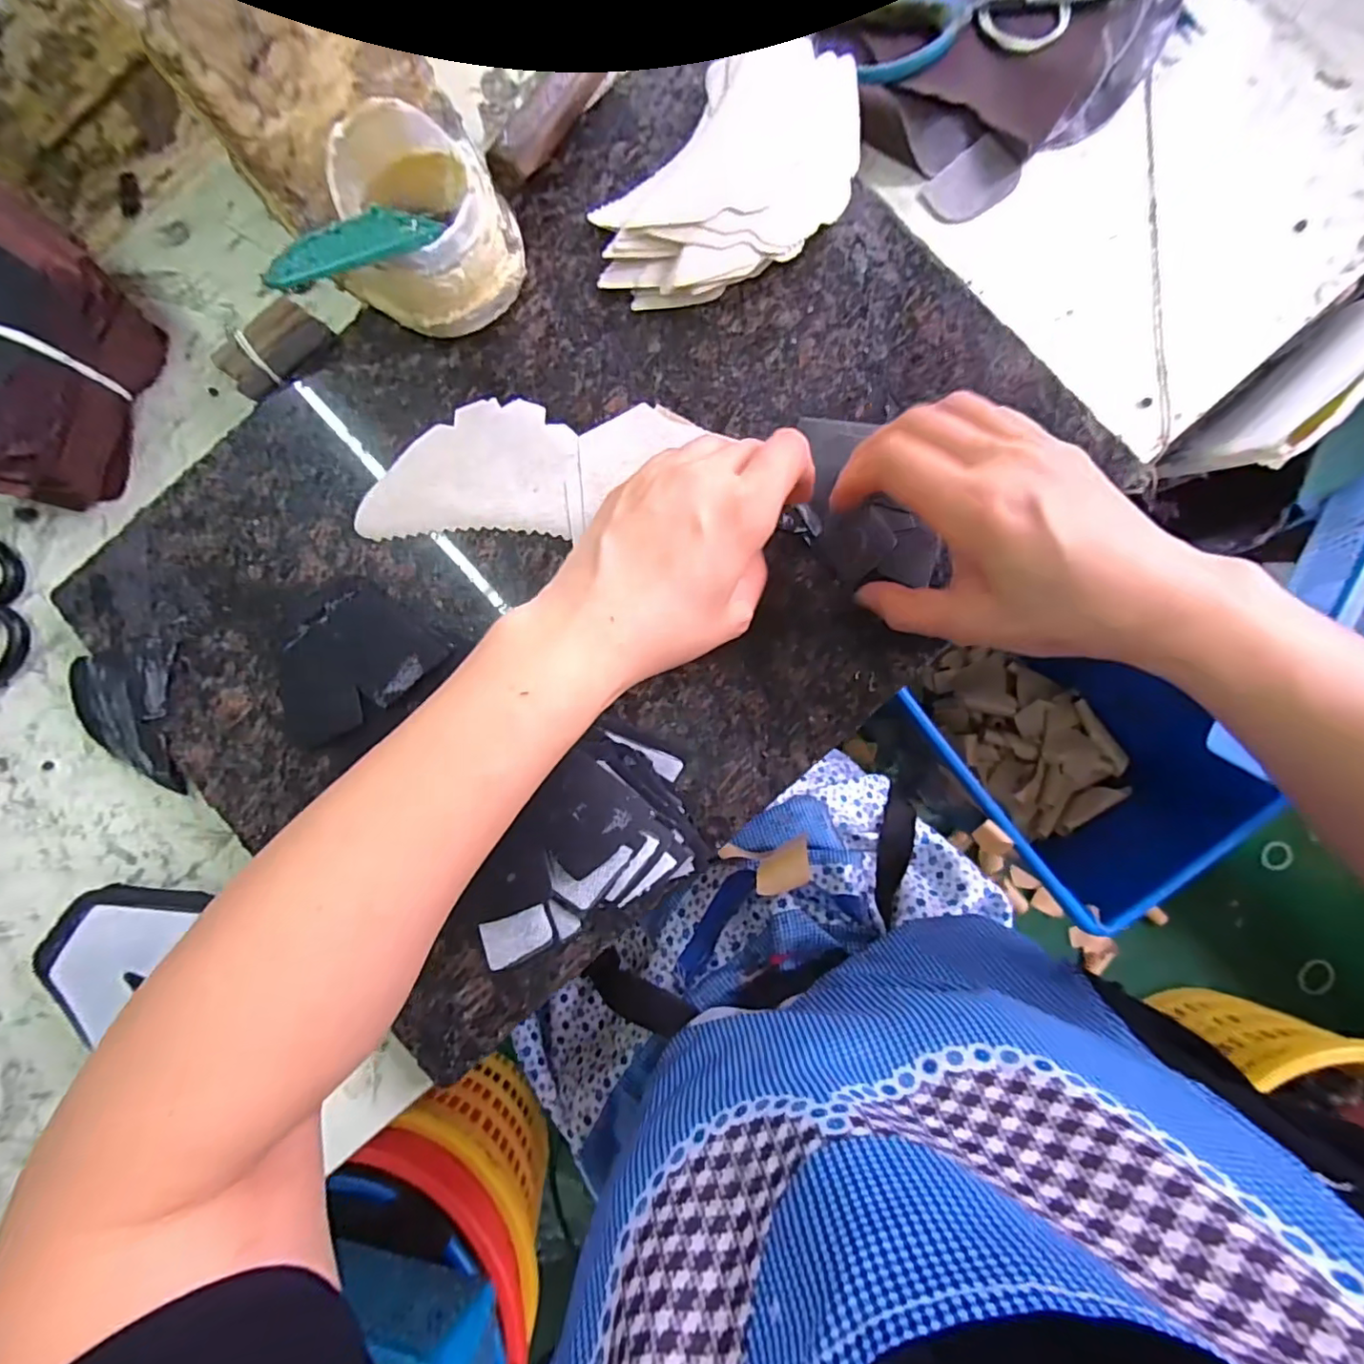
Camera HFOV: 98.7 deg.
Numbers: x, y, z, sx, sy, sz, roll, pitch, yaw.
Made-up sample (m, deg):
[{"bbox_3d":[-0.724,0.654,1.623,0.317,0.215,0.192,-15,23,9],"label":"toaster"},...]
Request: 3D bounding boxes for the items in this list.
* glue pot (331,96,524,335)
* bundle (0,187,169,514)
[{"bbox_3d":[-0.131,-0.229,0.298,0.084,0.064,0.083,36,90,3],"label":"glue pot"},{"bbox_3d":[-0.376,-0.180,0.324,0.099,0.082,0.144,21,89,3],"label":"bundle"}]

